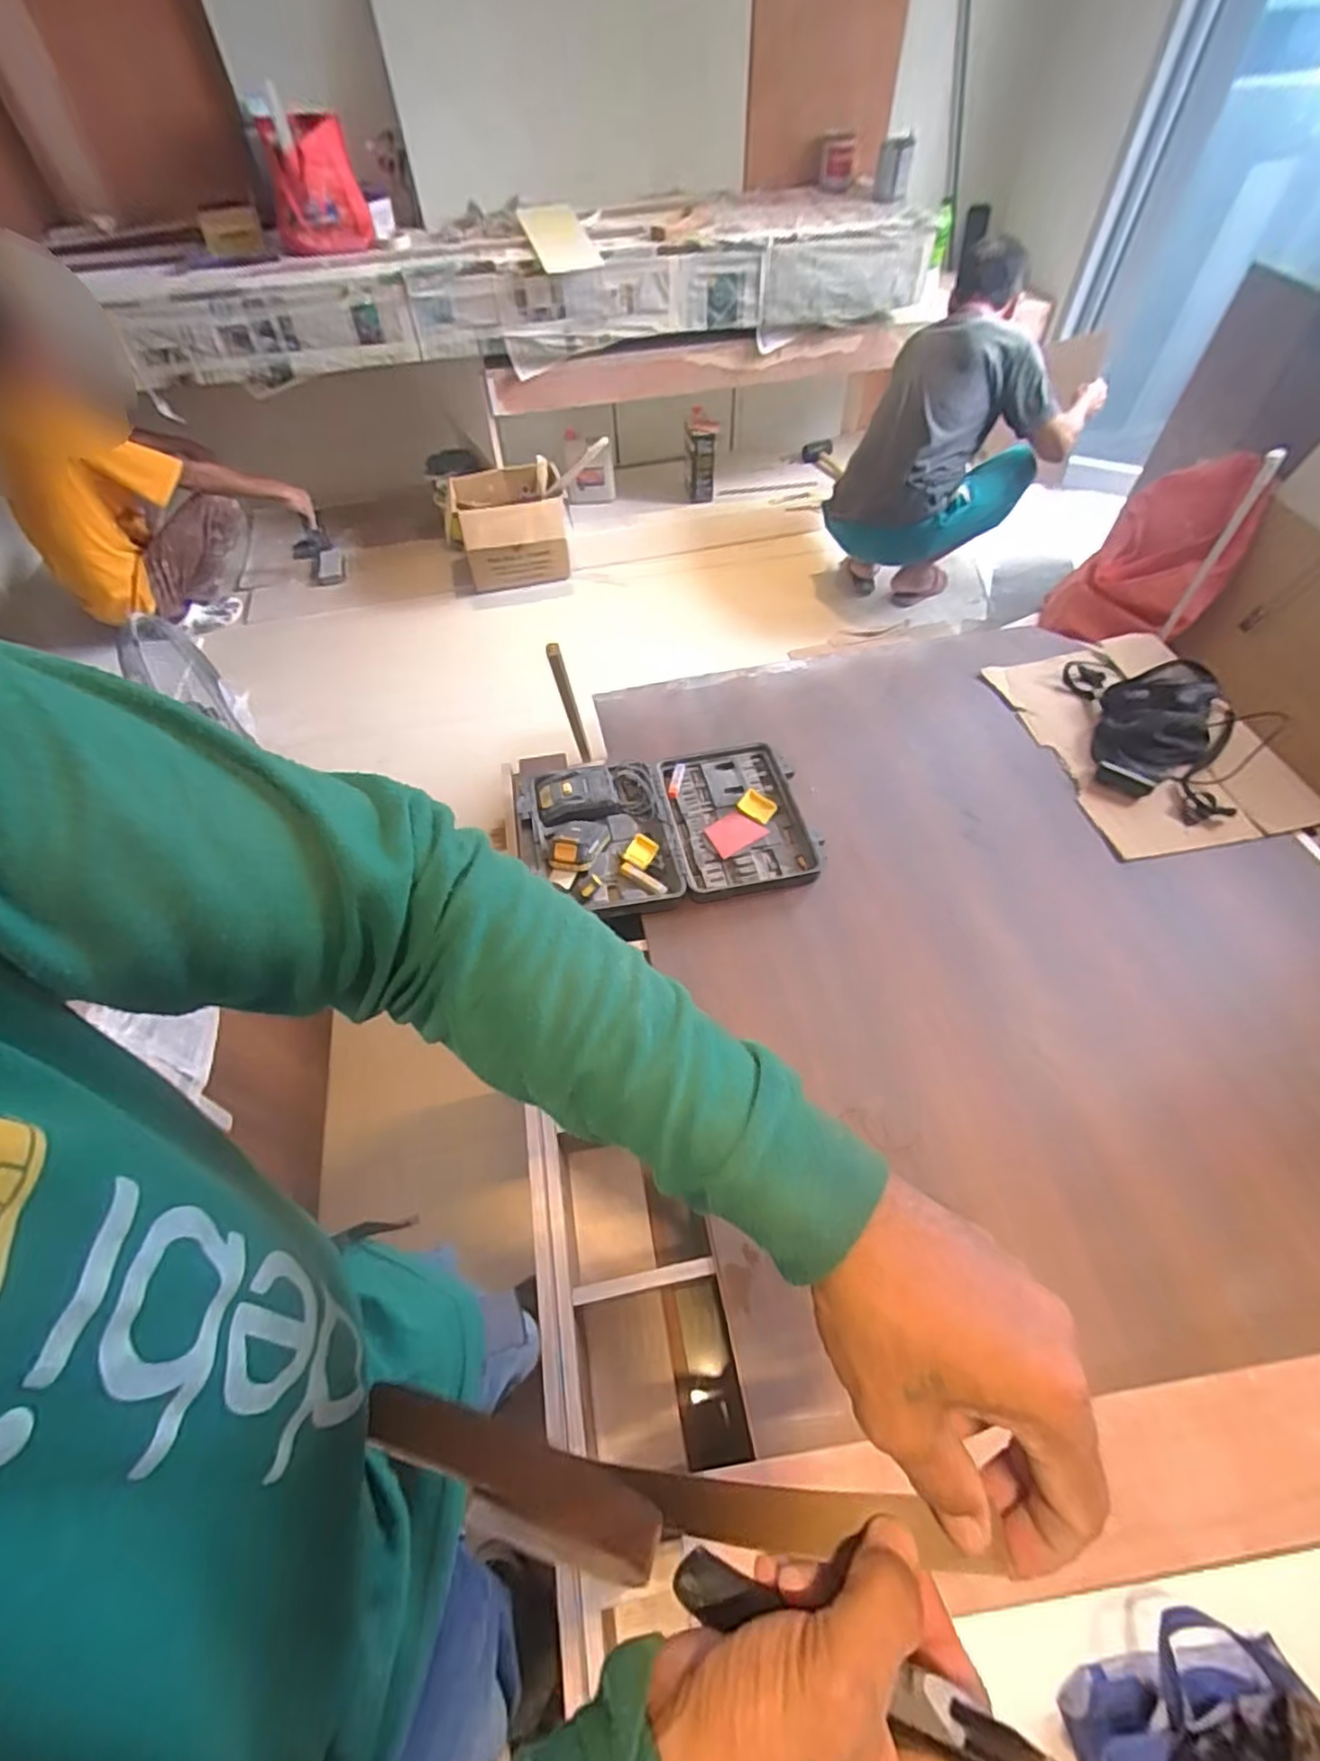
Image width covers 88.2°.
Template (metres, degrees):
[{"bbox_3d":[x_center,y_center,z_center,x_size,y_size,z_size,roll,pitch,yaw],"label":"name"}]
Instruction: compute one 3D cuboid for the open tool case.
[{"bbox_3d":[0.014,-0.101,1.298,0.529,0.083,0.333,-12,55,-6],"label":"open tool case"}]

